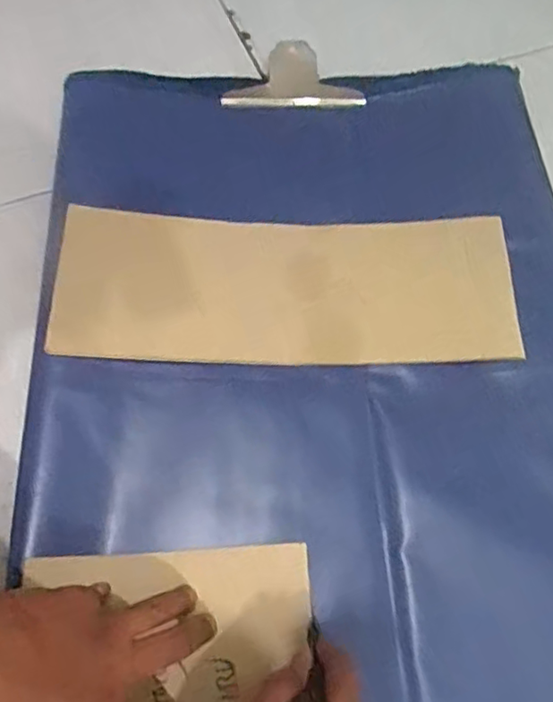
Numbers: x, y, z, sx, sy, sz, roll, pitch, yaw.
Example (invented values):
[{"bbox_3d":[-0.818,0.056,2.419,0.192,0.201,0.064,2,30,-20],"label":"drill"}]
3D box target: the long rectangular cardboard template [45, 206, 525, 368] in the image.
[{"bbox_3d":[0.007,-0.052,0.491,0.362,0.030,0.130,1,76,-1],"label":"long rectangular cardboard template"}]

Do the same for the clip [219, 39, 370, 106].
[{"bbox_3d":[0.016,-0.276,0.592,0.138,0.017,0.061,-3,99,-7],"label":"clip"}]

